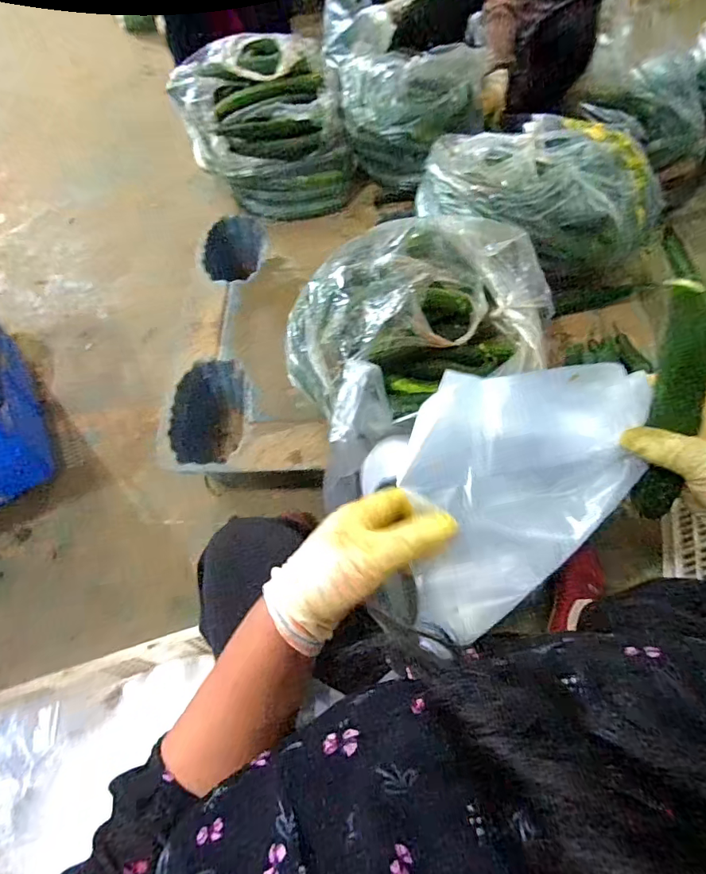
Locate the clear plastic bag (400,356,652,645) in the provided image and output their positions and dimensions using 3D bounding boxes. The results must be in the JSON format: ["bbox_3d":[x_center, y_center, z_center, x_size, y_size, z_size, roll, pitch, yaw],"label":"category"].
[{"bbox_3d":[0.128,0.048,0.336,0.163,0.032,0.193,2,84,1],"label":"clear plastic bag"}]

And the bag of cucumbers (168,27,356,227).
[{"bbox_3d":[-0.211,-0.786,1.154,0.397,0.231,0.406,-21,63,-12],"label":"bag of cucumbers"}]

